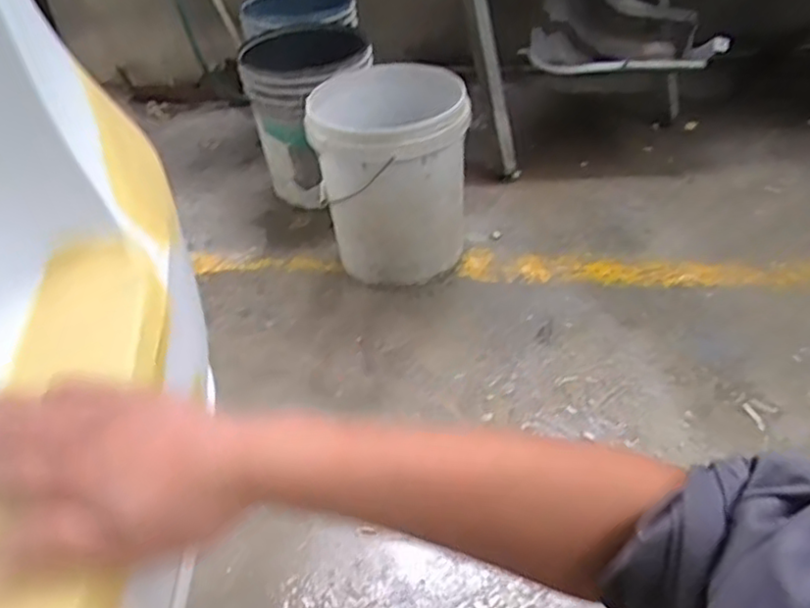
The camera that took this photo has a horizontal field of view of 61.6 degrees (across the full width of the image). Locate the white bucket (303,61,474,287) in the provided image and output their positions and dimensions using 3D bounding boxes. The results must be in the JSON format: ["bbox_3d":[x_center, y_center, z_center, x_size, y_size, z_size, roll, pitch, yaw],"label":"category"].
[{"bbox_3d":[-0.025,-0.246,1.417,0.295,0.389,0.295,-4,39,3],"label":"white bucket"}]

